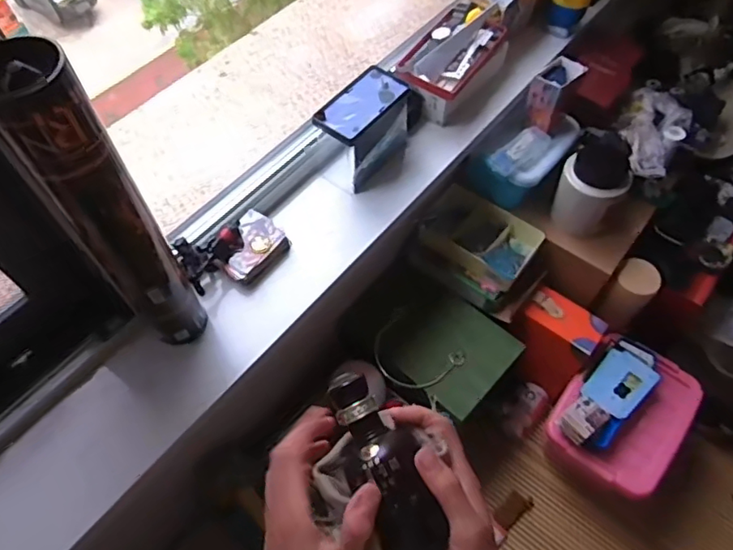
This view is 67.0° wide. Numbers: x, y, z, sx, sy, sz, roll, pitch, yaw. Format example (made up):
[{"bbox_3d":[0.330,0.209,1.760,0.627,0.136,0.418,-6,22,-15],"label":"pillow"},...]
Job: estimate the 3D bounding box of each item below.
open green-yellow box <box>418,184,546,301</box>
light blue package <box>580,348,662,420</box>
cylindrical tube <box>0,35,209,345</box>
[{"bbox_3d":[0.201,-0.058,1.001,0.192,0.061,0.140,34,65,18],"label":"open green-yellow box"},{"bbox_3d":[0.443,0.188,0.966,0.117,0.018,0.089,-41,67,-21],"label":"light blue package"},{"bbox_3d":[-0.235,-0.035,0.544,0.066,0.406,0.052,-34,65,-18],"label":"cylindrical tube"}]

